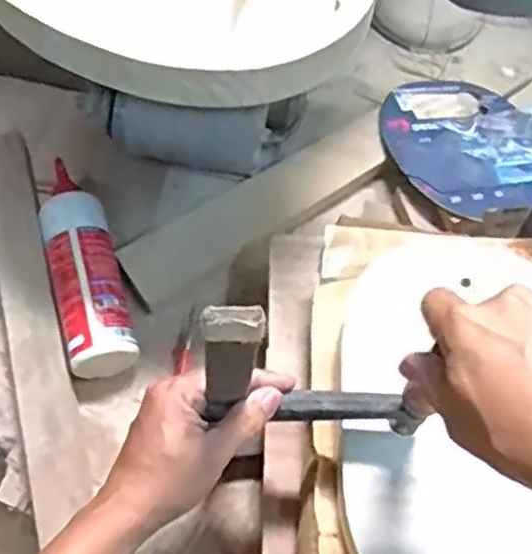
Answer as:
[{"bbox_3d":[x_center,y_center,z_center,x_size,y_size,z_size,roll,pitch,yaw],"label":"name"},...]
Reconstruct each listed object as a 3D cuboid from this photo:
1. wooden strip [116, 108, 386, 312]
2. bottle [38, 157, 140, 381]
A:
[{"bbox_3d":[-0.004,-0.079,0.814,0.324,0.015,0.075,-34,70,-16],"label":"wooden strip"},{"bbox_3d":[-0.180,-0.006,0.765,0.068,0.072,0.214,-14,66,-8],"label":"bottle"}]

